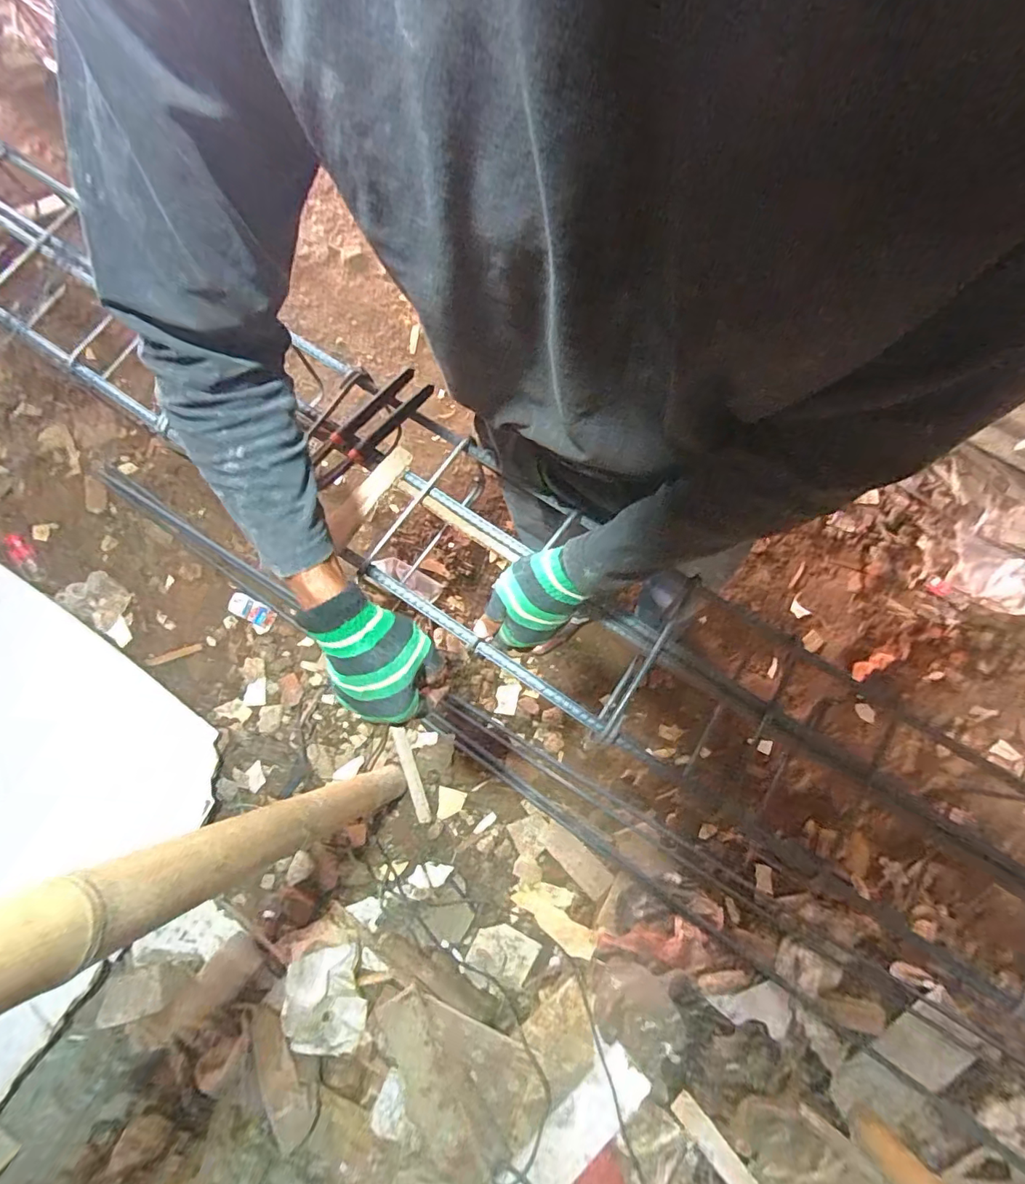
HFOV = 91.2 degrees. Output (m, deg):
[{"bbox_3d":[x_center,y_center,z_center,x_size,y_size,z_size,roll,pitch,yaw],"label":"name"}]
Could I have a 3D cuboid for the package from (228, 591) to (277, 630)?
[{"bbox_3d":[-0.700,0.049,1.345,0.131,0.030,0.058,24,80,6],"label":"package"}]

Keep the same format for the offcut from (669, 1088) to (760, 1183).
[{"bbox_3d":[0.429,1.144,1.009,0.048,0.016,0.263,-41,77,-8],"label":"offcut"}]

